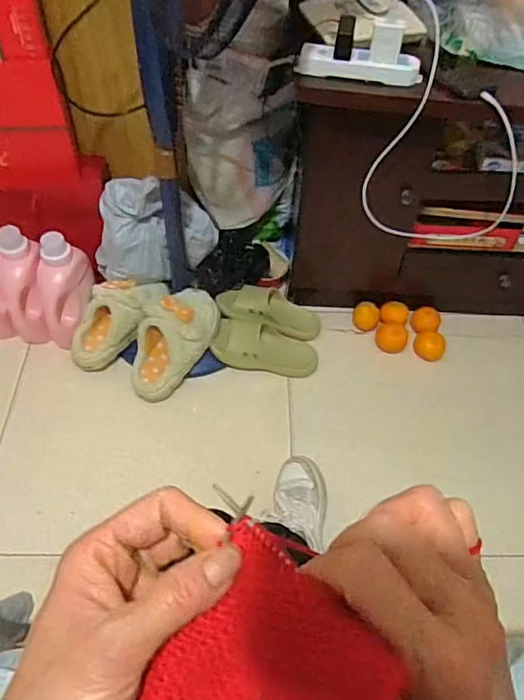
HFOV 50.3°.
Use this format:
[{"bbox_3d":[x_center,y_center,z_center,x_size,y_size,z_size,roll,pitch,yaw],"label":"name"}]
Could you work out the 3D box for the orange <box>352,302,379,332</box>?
[{"bbox_3d":[0.247,-0.078,1.327,0.060,0.051,0.057,2,53,-2],"label":"orange"}]

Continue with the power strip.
[{"bbox_3d":[0.156,-0.455,0.885,0.195,0.034,0.051,9,53,4],"label":"power strip"}]

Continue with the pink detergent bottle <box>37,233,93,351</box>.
[{"bbox_3d":[-0.421,-0.126,1.190,0.091,0.262,0.103,5,23,1],"label":"pink detergent bottle"}]

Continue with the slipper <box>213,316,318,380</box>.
[{"bbox_3d":[0.011,-0.002,1.229,0.232,0.072,0.093,16,51,-13],"label":"slipper"}]

